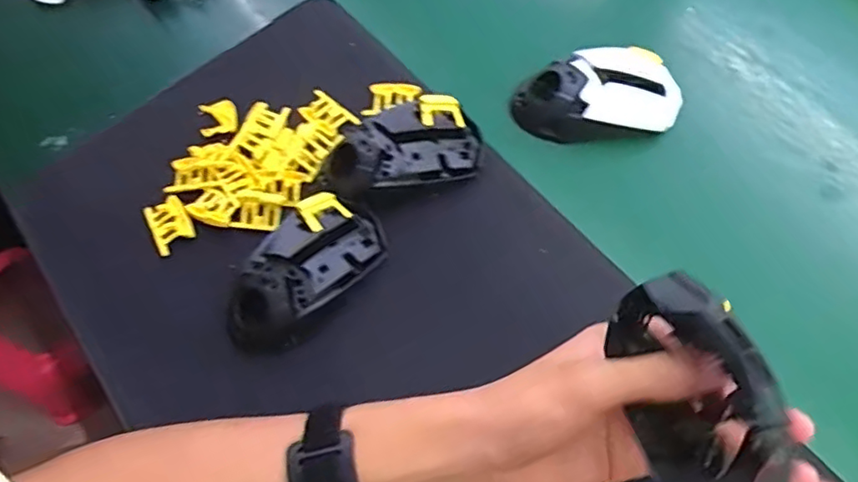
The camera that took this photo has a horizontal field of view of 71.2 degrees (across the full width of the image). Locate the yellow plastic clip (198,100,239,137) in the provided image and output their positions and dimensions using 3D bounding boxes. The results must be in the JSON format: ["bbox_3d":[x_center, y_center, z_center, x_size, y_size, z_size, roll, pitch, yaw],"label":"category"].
[{"bbox_3d":[-0.163,-0.094,0.466,0.027,0.011,0.030,-13,65,-4],"label":"yellow plastic clip"}]

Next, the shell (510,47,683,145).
[{"bbox_3d":[0.125,-0.107,0.446,0.120,0.037,0.067,-8,65,-1],"label":"shell"}]

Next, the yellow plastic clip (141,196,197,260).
[{"bbox_3d":[-0.188,-0.013,0.431,0.029,0.008,0.039,-32,68,-12],"label":"yellow plastic clip"}]

